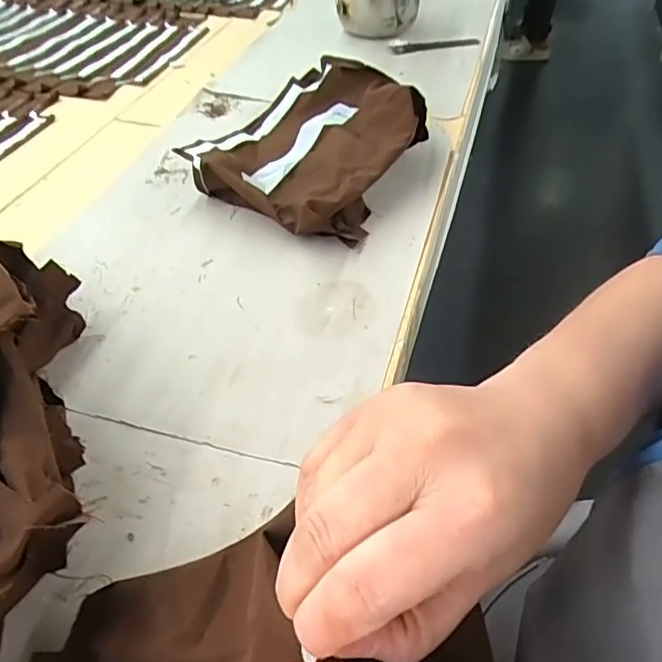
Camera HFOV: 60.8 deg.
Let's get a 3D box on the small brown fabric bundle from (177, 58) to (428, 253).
[{"bbox_3d":[-0.012,-0.210,0.619,0.216,0.064,0.259,26,52,22],"label":"small brown fabric bundle"}]

